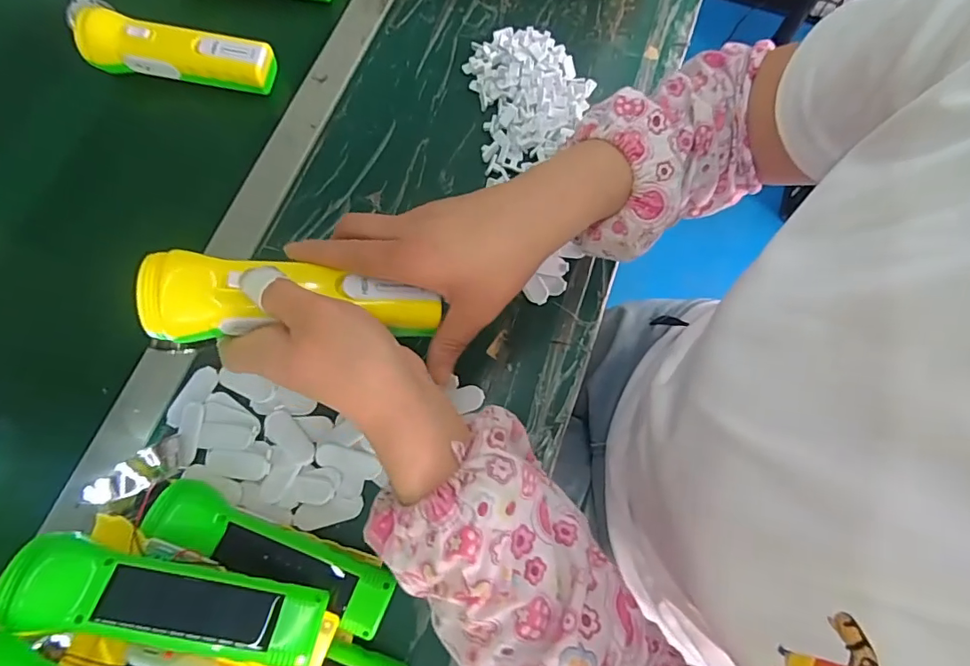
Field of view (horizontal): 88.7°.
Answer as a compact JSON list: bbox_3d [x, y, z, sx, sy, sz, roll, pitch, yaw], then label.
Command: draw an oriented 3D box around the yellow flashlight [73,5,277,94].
[{"bbox_3d":[-0.288,-0.260,0.461,0.181,0.041,0.041,8,74,0],"label":"yellow flashlight"}]

